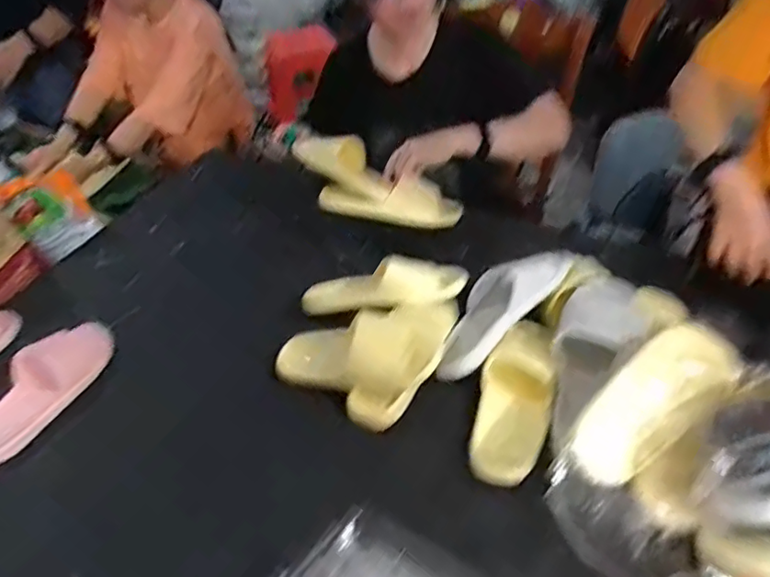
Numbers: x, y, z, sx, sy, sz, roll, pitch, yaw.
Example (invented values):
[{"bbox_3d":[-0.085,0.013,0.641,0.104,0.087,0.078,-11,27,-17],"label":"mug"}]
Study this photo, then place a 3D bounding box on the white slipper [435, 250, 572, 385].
[{"bbox_3d":[0.168,0.023,0.853,0.286,0.074,0.103,-36,52,-28],"label":"white slipper"}]

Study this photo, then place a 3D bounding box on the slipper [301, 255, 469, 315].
[{"bbox_3d":[-0.002,-0.007,0.902,0.261,0.072,0.090,-5,44,1],"label":"slipper"}]

